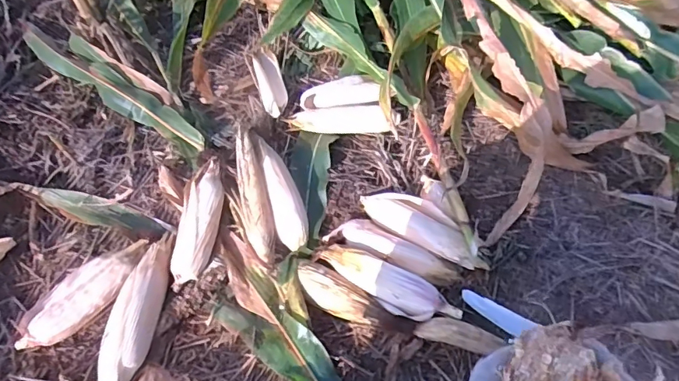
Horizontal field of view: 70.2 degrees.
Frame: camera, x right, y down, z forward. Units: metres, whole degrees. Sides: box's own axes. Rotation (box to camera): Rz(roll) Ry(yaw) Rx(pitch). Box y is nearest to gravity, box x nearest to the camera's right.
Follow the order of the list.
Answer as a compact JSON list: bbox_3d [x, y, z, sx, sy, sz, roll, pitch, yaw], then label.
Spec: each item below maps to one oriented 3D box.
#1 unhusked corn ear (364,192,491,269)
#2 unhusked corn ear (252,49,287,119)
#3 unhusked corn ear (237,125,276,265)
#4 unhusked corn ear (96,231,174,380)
[{"bbox_3d":[0.154,0.066,0.893,0.259,0.047,0.090,31,64,20],"label":"unhusked corn ear"},{"bbox_3d":[-0.157,-0.246,1.098,0.058,0.049,0.229,-14,59,-6],"label":"unhusked corn ear"},{"bbox_3d":[-0.165,0.008,0.905,0.062,0.051,0.272,-14,59,-6],"label":"unhusked corn ear"},{"bbox_3d":[-0.348,0.212,0.820,0.074,0.047,0.309,6,59,6],"label":"unhusked corn ear"}]

